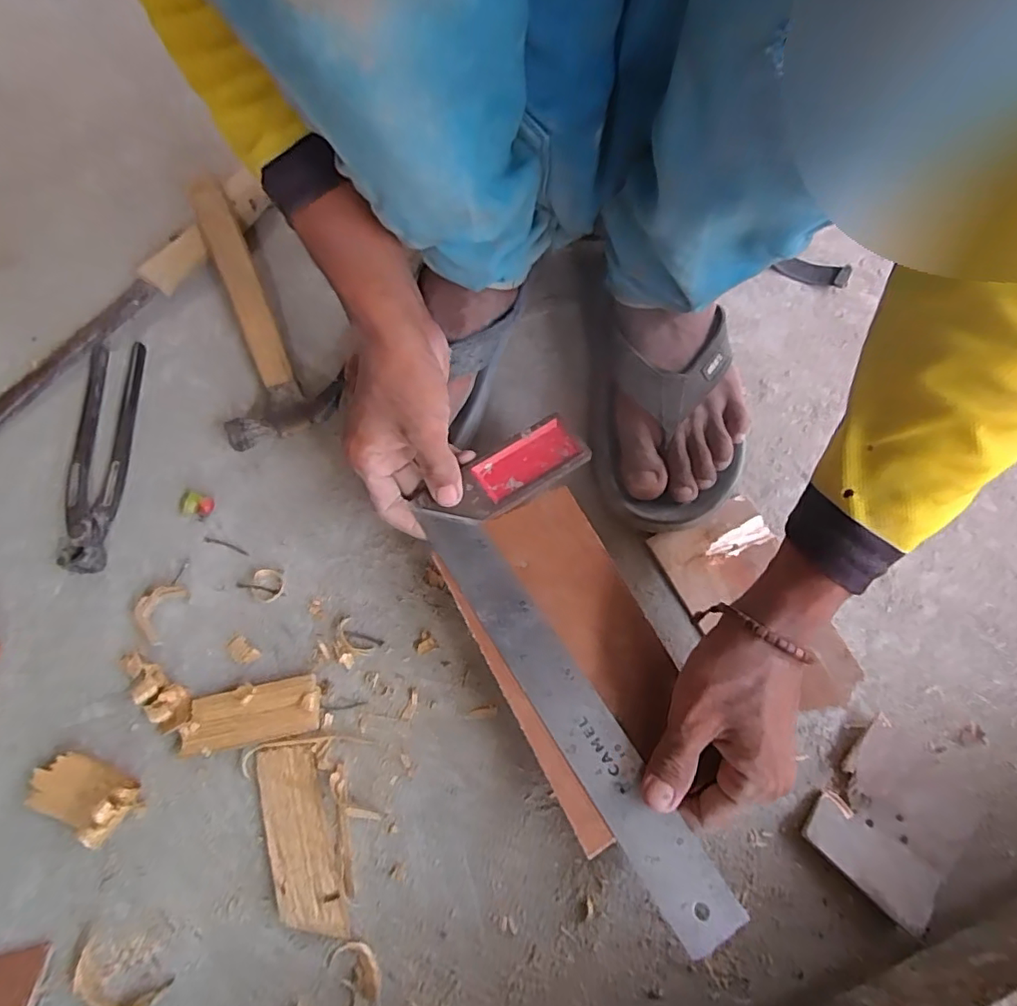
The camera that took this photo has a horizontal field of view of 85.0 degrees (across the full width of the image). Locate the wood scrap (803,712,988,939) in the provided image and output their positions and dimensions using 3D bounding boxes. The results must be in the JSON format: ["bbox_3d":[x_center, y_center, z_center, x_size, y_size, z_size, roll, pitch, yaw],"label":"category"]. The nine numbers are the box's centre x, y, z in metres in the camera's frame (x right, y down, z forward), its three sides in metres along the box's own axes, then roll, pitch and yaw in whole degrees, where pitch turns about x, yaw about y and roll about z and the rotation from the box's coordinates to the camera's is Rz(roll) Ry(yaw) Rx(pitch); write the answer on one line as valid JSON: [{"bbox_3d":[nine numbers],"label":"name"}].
[{"bbox_3d":[0.237,0.189,0.338,0.075,0.013,0.099,42,74,14],"label":"wood scrap"}]

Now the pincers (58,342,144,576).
[{"bbox_3d":[-0.316,-0.041,0.425,0.044,0.020,0.195,-7,69,-3],"label":"pincers"}]

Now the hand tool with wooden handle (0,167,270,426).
[{"bbox_3d":[-0.354,-0.133,0.453,0.034,0.031,0.405,34,73,12],"label":"hand tool with wooden handle"}]

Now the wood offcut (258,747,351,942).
[{"bbox_3d":[-0.127,0.202,0.334,0.037,0.008,0.106,-19,70,-7],"label":"wood offcut"}]

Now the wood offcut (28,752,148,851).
[{"bbox_3d":[-0.258,0.179,0.333,0.065,0.027,0.038,21,70,8],"label":"wood offcut"}]

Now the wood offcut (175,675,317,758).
[{"bbox_3d":[-0.166,0.137,0.359,0.084,0.012,0.034,-11,69,-4],"label":"wood offcut"}]

